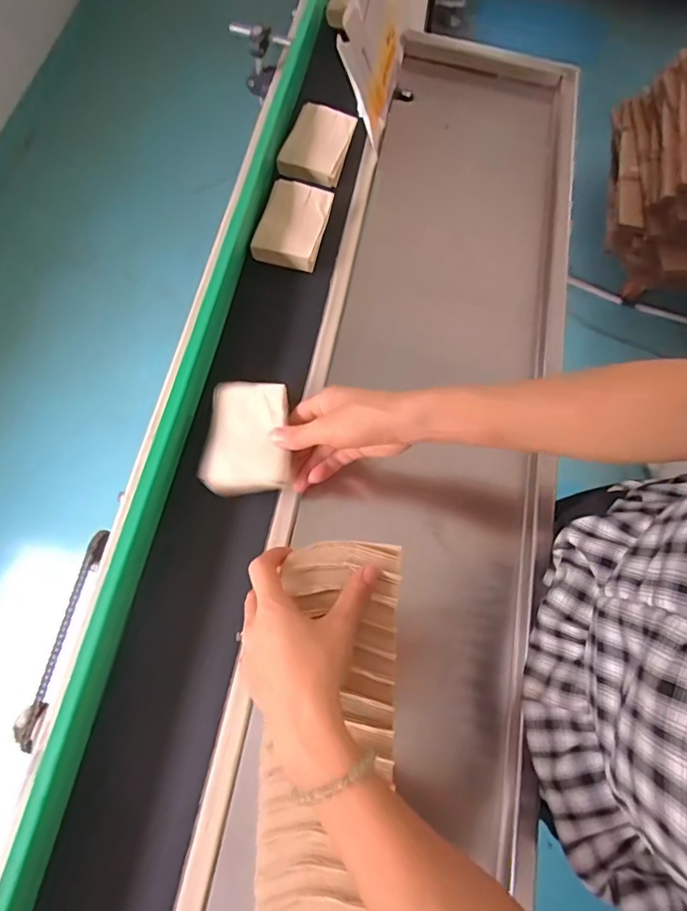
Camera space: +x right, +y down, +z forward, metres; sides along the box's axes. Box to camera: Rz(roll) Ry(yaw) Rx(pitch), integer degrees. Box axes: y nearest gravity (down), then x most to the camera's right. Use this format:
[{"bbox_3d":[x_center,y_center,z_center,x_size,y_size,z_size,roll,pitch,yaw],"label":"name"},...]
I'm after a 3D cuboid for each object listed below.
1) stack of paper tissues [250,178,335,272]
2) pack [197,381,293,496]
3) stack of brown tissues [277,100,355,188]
[{"bbox_3d":[-0.058,-0.276,0.620,0.074,0.022,0.108,12,70,2],"label":"stack of paper tissues"},{"bbox_3d":[-0.094,-0.019,0.493,0.083,0.021,0.105,-5,70,-4],"label":"pack"},{"bbox_3d":[-0.032,-0.398,0.666,0.076,0.022,0.112,15,70,3],"label":"stack of brown tissues"}]

